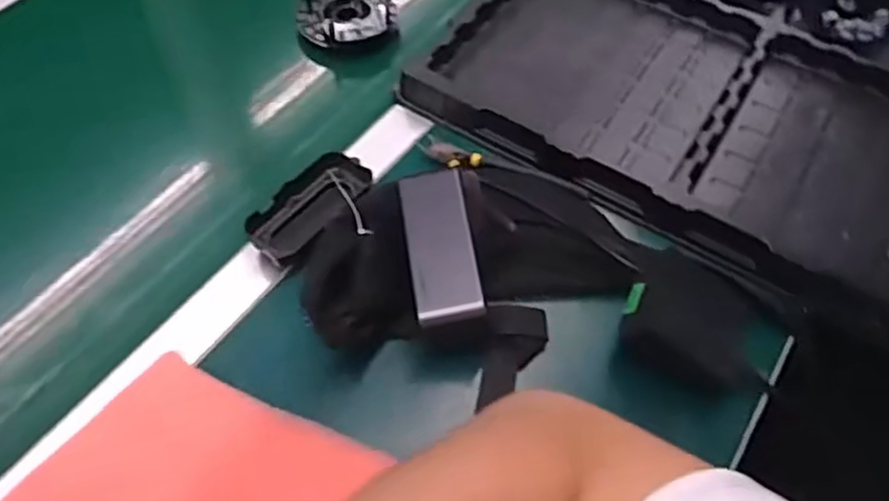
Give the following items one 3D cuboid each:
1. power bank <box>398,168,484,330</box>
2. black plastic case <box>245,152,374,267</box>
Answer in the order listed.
[{"bbox_3d":[-0.003,-0.005,0.508,0.046,0.012,0.121,-6,56,-7],"label":"power bank"},{"bbox_3d":[-0.112,-0.034,0.581,0.050,0.029,0.109,38,63,22],"label":"black plastic case"}]

